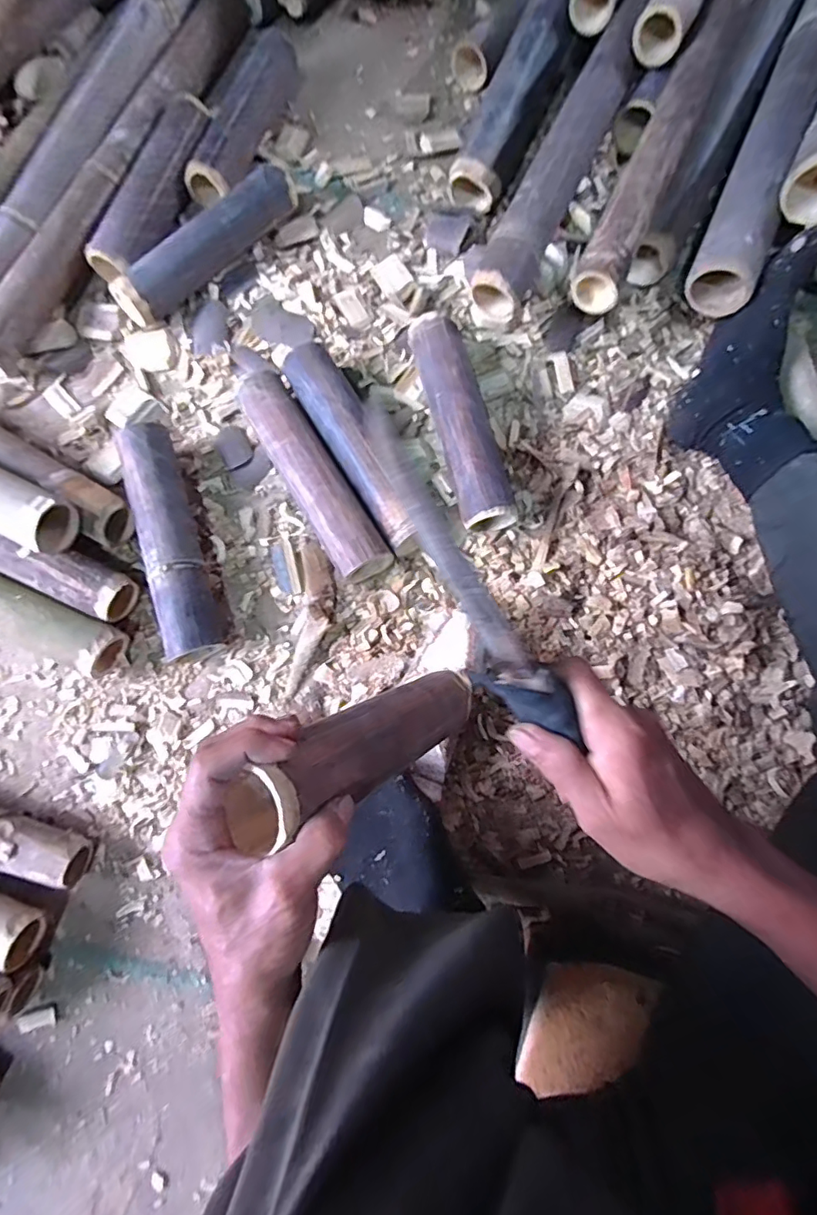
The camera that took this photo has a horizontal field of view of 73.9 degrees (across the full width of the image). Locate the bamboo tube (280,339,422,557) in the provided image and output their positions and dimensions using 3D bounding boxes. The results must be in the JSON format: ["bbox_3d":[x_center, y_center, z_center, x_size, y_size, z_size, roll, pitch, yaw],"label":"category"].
[{"bbox_3d":[-0.058,-0.183,0.622,0.056,0.061,0.259,-30,80,-6],"label":"bamboo tube"}]

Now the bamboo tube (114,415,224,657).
[{"bbox_3d":[-0.262,-0.070,0.596,0.053,0.070,0.257,-16,79,-3],"label":"bamboo tube"}]

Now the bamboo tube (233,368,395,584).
[{"bbox_3d":[-0.109,-0.147,0.620,0.059,0.055,0.262,-31,80,-6],"label":"bamboo tube"}]

